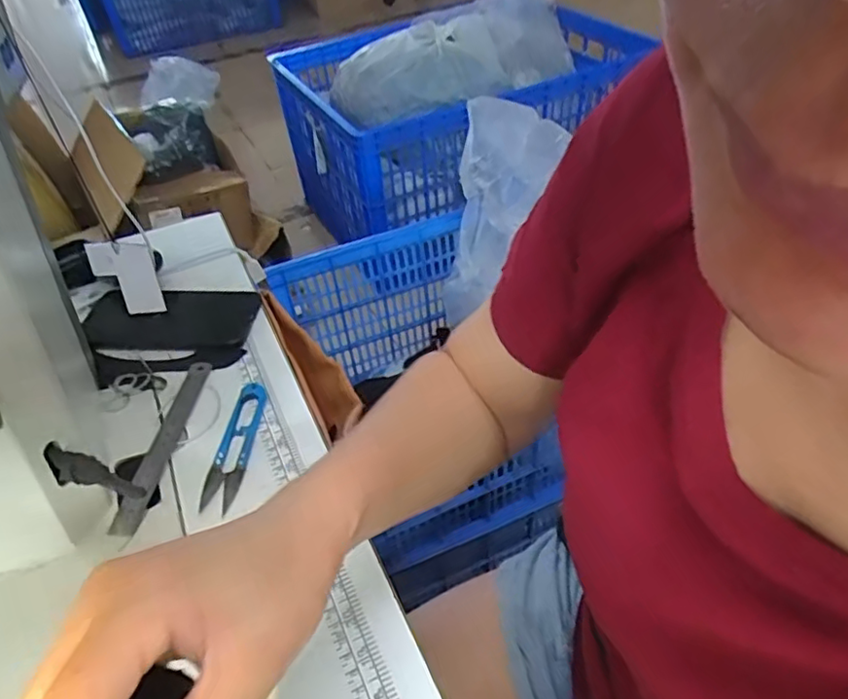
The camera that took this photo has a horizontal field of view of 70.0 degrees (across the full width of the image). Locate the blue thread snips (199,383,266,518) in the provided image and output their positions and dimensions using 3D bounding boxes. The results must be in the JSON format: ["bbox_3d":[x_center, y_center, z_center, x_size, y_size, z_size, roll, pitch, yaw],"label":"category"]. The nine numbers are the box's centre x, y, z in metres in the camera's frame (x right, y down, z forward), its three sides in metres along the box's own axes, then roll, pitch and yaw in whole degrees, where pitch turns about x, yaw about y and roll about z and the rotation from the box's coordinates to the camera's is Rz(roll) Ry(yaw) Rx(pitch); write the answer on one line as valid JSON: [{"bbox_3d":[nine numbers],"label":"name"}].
[{"bbox_3d":[-0.145,0.071,0.464,0.026,0.011,0.113,0,43,6],"label":"blue thread snips"}]

